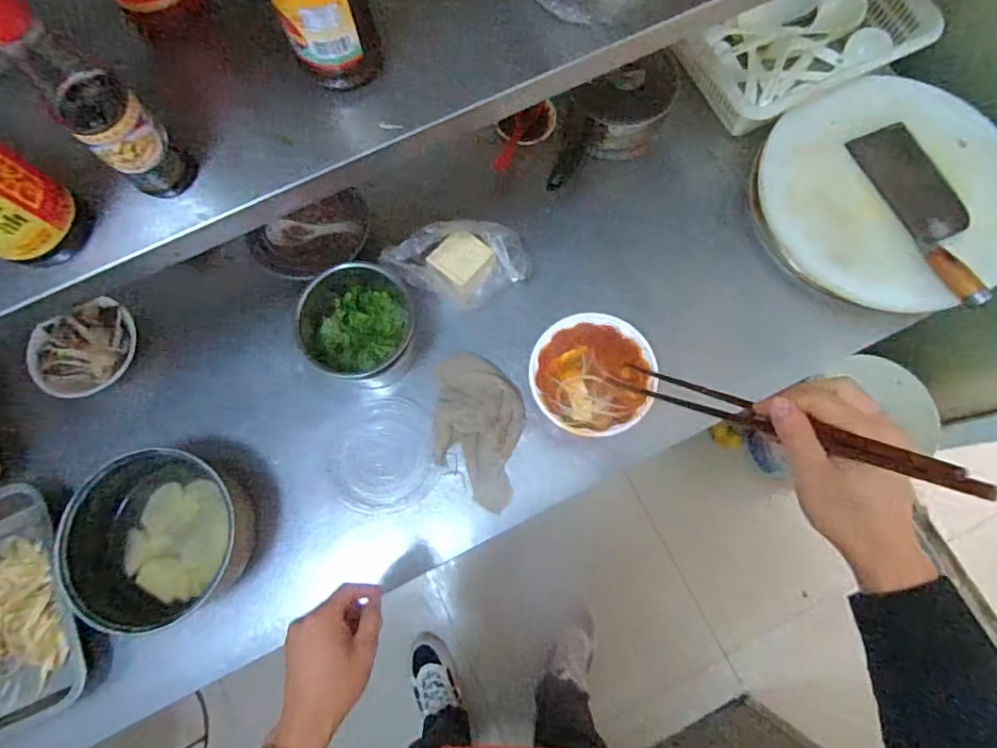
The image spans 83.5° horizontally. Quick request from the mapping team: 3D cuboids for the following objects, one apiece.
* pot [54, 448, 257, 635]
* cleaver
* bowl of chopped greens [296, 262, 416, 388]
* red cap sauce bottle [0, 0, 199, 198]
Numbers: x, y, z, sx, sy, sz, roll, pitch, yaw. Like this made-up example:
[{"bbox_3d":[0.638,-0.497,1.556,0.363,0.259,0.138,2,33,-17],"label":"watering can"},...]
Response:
[{"bbox_3d":[-0.423,0.209,0.719,0.209,0.125,0.206,-5,76,0],"label":"pot"},{"bbox_3d":[0.616,-0.232,0.789,0.104,0.036,0.288,-21,76,-4],"label":"cleaver"},{"bbox_3d":[-0.185,-0.065,0.767,0.149,0.105,0.145,0,76,1],"label":"bowl of chopped greens"},{"bbox_3d":[-0.262,-0.175,0.364,0.042,0.163,0.047,38,80,10],"label":"red cap sauce bottle"}]

